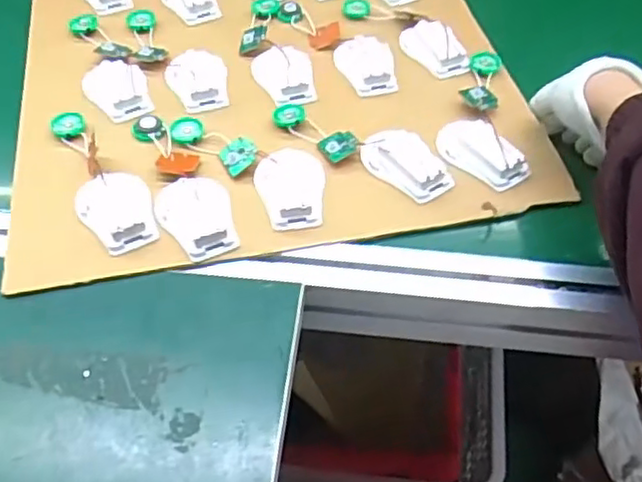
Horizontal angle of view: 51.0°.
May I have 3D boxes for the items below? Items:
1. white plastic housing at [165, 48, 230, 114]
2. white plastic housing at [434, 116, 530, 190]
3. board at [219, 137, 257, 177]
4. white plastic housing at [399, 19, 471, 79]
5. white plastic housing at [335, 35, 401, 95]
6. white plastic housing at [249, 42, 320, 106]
[{"bbox_3d":[-0.109,-0.144,0.595,0.052,0.020,0.061,-10,53,-9],"label":"white plastic housing"},{"bbox_3d":[0.130,-0.075,0.549,0.046,0.014,0.076,-28,58,-21],"label":"white plastic housing"},{"bbox_3d":[-0.066,-0.069,0.547,0.029,0.005,0.033,-21,55,-16],"label":"board"},{"bbox_3d":[0.107,-0.184,0.634,0.041,0.015,0.078,-24,56,-19],"label":"white plastic housing"},{"bbox_3d":[0.041,-0.164,0.623,0.053,0.012,0.071,-3,52,-3],"label":"white plastic housing"},{"bbox_3d":[-0.033,-0.151,0.605,0.054,0.019,0.068,-6,52,-5],"label":"white plastic housing"}]

